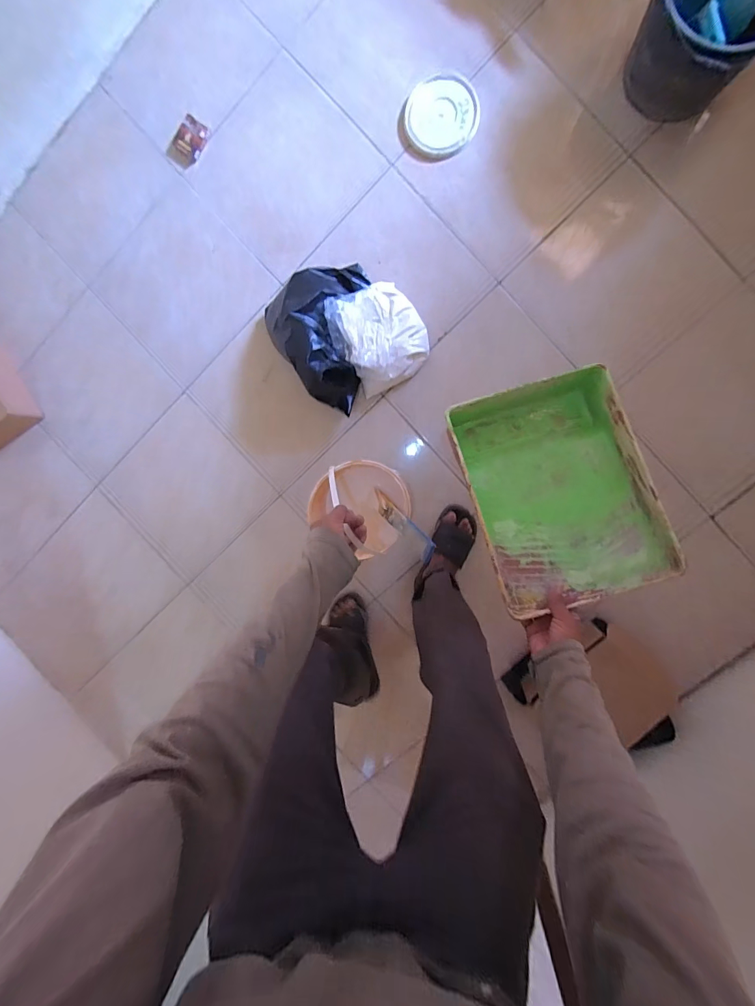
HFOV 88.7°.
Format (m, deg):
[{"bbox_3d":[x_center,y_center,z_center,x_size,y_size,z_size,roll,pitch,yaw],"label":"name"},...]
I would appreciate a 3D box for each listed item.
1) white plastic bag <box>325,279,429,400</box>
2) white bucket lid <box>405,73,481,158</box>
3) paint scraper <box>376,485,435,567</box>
[{"bbox_3d":[0.007,-0.419,0.970,0.207,0.112,0.229,-27,92,8],"label":"white plastic bag"},{"bbox_3d":[0.156,-0.935,0.930,0.170,0.011,0.172,6,96,5],"label":"white bucket lid"},{"bbox_3d":[0.041,0.036,0.674,0.022,0.216,0.036,28,102,-35],"label":"paint scraper"}]

